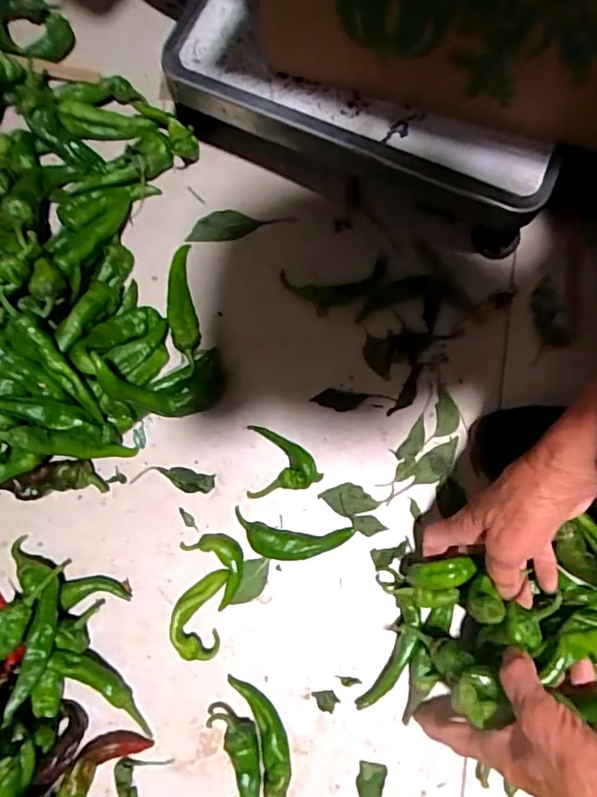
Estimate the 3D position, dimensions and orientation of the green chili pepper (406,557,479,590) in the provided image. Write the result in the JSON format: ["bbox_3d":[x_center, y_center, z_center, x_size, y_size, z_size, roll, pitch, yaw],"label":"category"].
[{"bbox_3d":[0.107,0.133,0.416,0.052,0.014,0.021,-18,79,20],"label":"green chili pepper"}]

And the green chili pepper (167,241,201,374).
[{"bbox_3d":[-0.103,-0.085,0.488,0.022,0.034,0.122,-8,79,-2],"label":"green chili pepper"}]

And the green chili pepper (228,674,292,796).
[{"bbox_3d":[-0.024,0.277,0.424,0.035,0.026,0.118,-15,80,-3],"label":"green chili pepper"}]

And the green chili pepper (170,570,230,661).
[{"bbox_3d":[-0.081,0.175,0.445,0.037,0.023,0.068,7,79,1],"label":"green chili pepper"}]

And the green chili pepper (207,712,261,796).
[{"bbox_3d":[-0.041,0.292,0.422,0.032,0.022,0.100,-16,80,-4],"label":"green chili pepper"}]

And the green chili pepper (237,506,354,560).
[{"bbox_3d":[-0.006,0.117,0.456,0.098,0.020,0.035,11,79,2],"label":"green chili pepper"}]

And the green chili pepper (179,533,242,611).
[{"bbox_3d":[-0.066,0.136,0.456,0.040,0.014,0.061,-38,82,-7],"label":"green chili pepper"}]

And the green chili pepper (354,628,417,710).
[{"bbox_3d":[0.072,0.218,0.438,0.015,0.021,0.073,32,80,5],"label":"green chili pepper"}]

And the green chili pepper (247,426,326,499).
[{"bbox_3d":[-0.013,0.052,0.471,0.062,0.013,0.060,-3,79,-1],"label":"green chili pepper"}]

